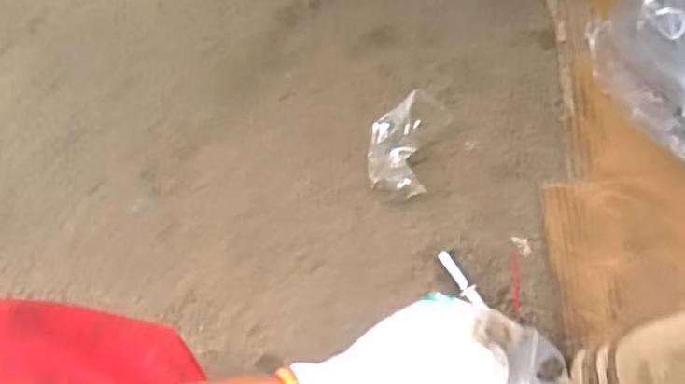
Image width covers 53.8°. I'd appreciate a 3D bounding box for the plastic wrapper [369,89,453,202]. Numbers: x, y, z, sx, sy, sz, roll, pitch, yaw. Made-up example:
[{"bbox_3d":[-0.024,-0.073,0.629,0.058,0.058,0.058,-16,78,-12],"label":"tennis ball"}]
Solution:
[{"bbox_3d":[0.060,-0.046,0.658,0.065,0.022,0.106,22,86,-3],"label":"plastic wrapper"}]

